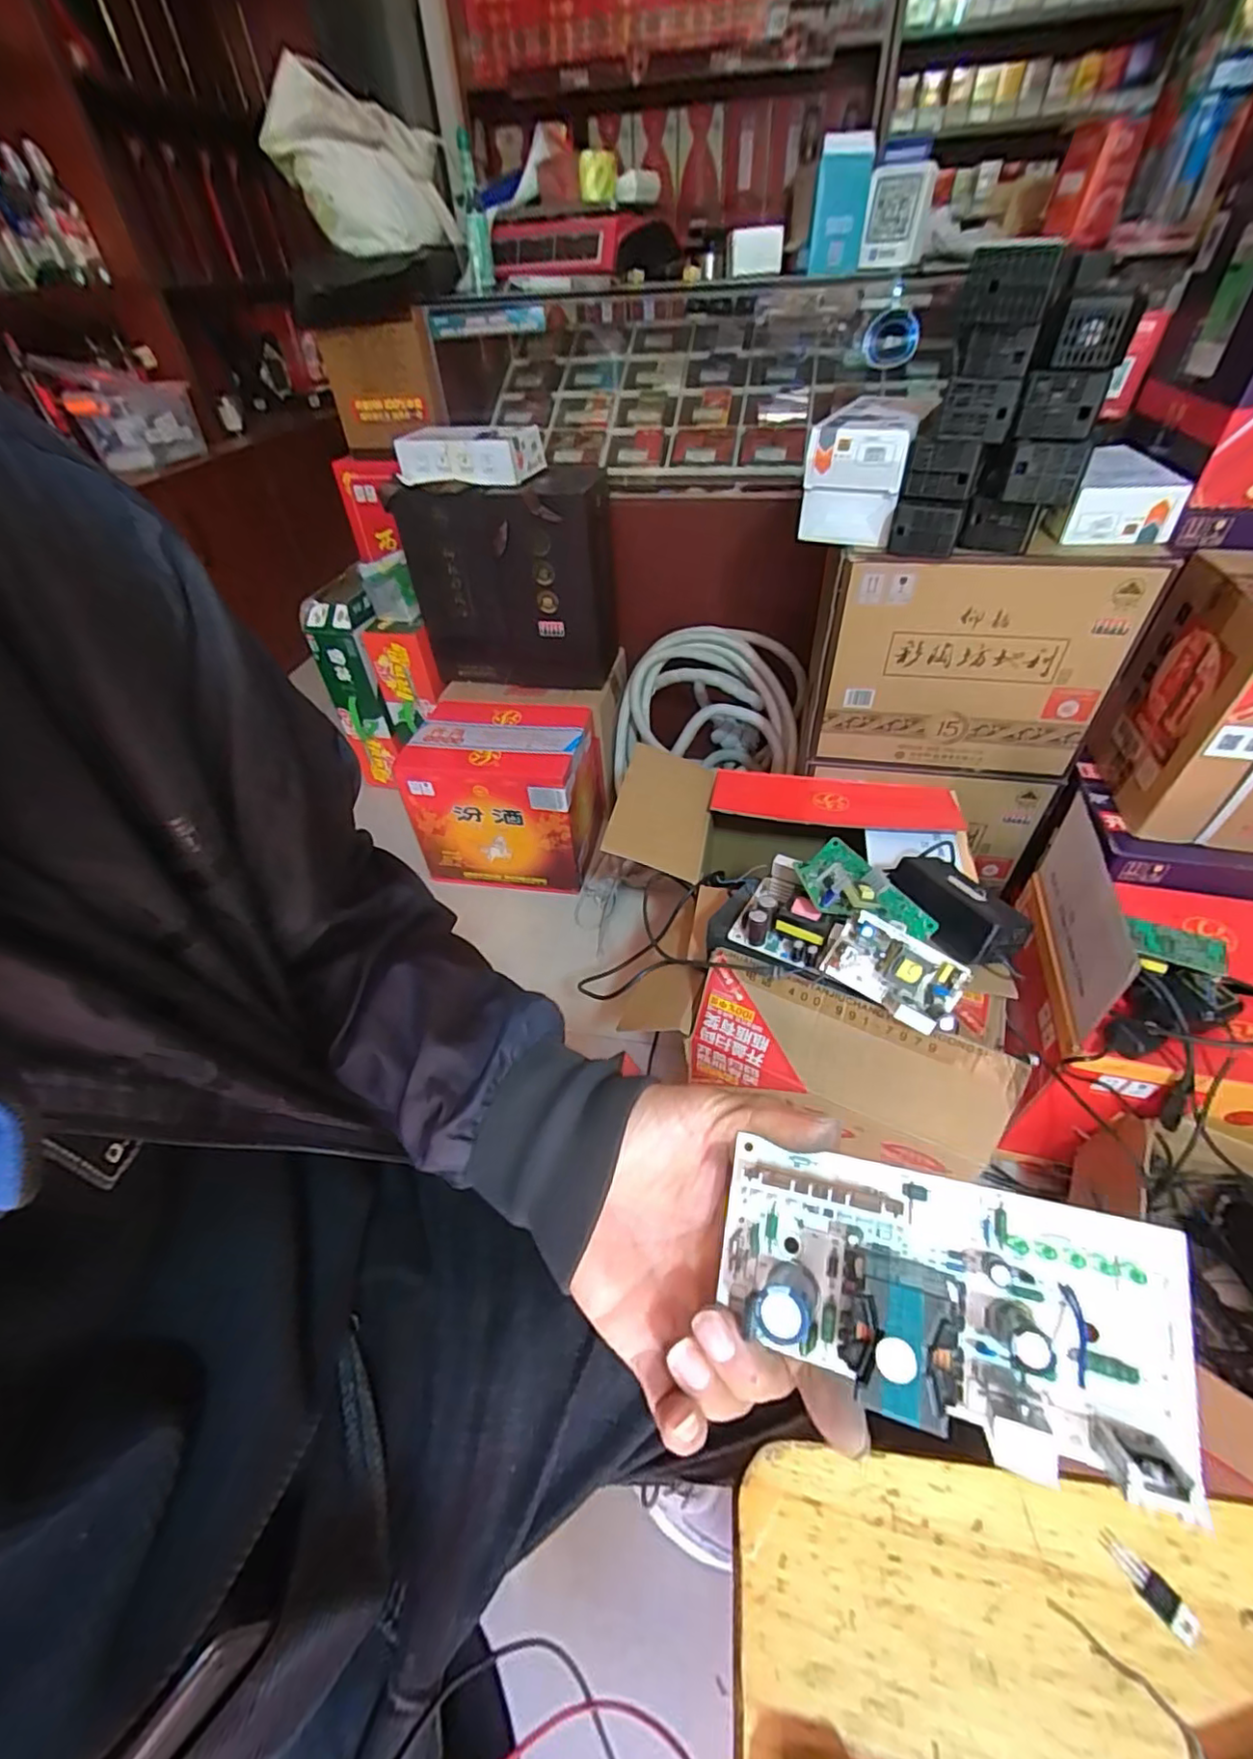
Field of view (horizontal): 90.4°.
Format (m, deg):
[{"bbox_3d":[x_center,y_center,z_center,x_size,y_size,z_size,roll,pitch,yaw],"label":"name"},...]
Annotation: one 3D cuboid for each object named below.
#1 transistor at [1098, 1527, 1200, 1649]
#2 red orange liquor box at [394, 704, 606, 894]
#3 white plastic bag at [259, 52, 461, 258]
[{"bbox_3d":[0.192,0.259,0.229,0.010,0.004,0.031,-30,50,-23],"label":"transistor"},{"bbox_3d":[-0.236,-0.173,1.284,0.340,0.286,0.252,3,46,7],"label":"red orange liquor box"},{"bbox_3d":[-0.431,-1.152,1.003,0.263,0.196,0.178,-15,46,-10],"label":"white plastic bag"}]

